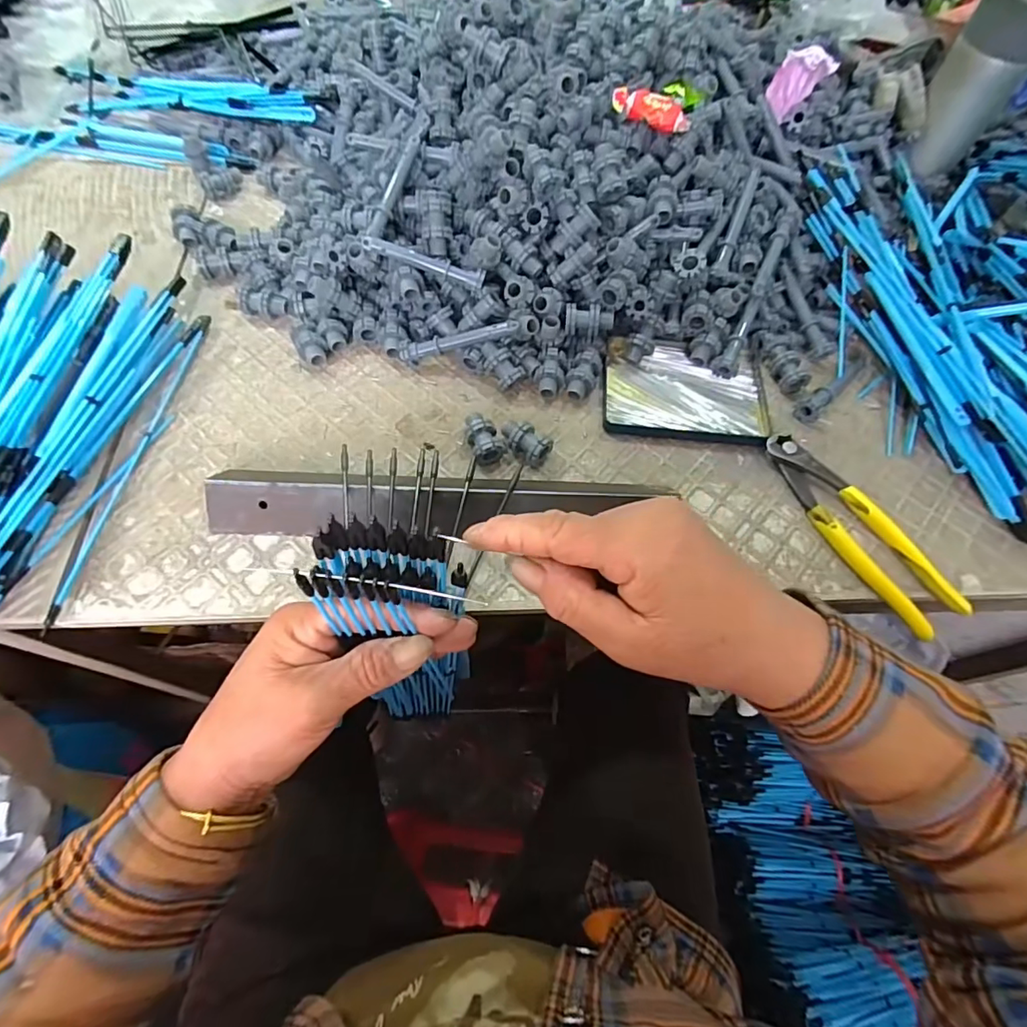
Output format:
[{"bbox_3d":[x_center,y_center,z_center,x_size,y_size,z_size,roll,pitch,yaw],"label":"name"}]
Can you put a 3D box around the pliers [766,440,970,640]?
[{"bbox_3d":[0.242,0.009,0.377,0.042,0.017,0.162,-26,68,-16],"label":"pliers"}]

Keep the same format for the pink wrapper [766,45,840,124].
[{"bbox_3d":[0.254,-0.379,0.468,0.047,0.049,0.013,-1,63,-4],"label":"pink wrapper"}]

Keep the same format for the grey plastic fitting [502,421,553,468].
[{"bbox_3d":[0.009,-0.054,0.392,0.039,0.023,0.022,38,67,14],"label":"grey plastic fitting"}]

